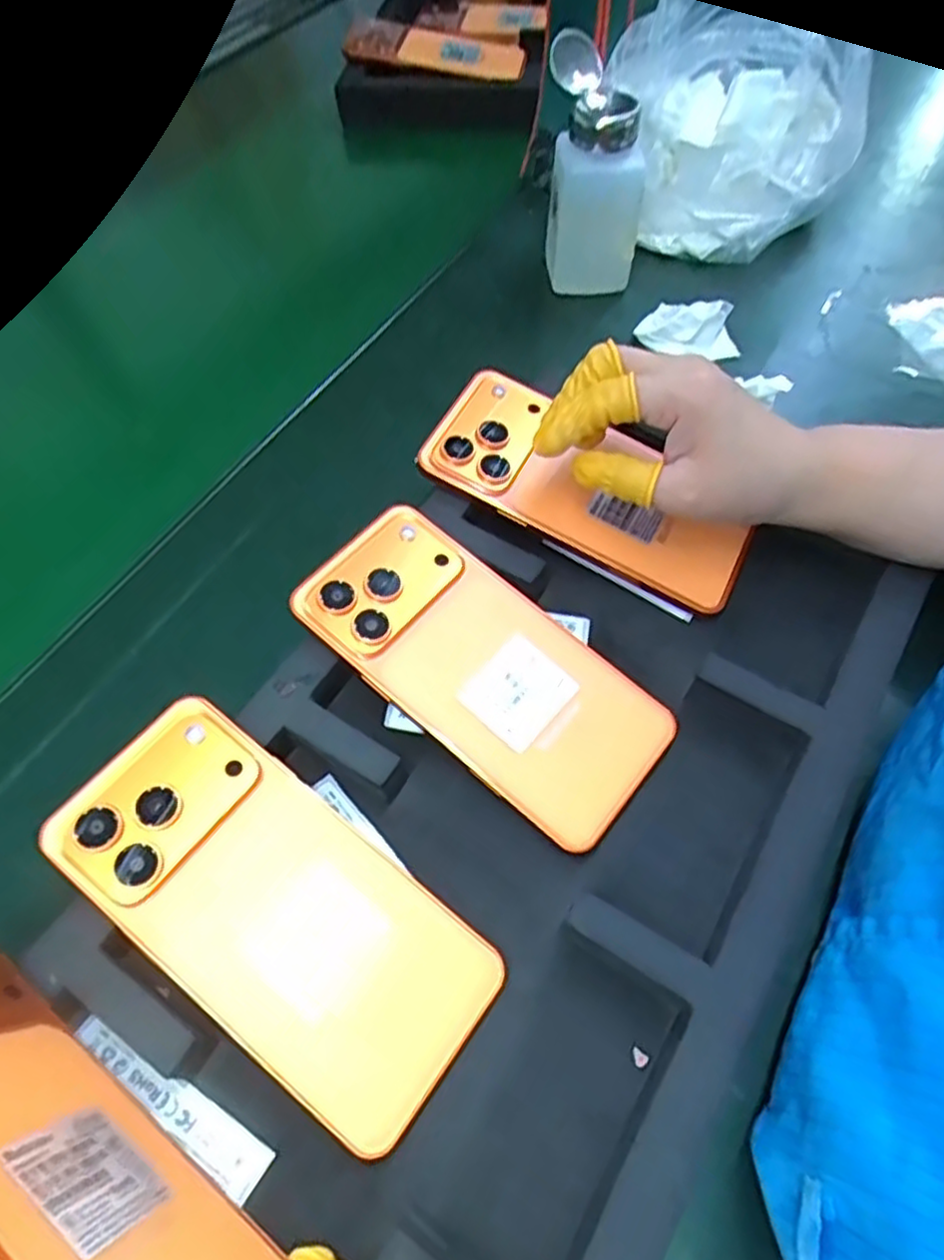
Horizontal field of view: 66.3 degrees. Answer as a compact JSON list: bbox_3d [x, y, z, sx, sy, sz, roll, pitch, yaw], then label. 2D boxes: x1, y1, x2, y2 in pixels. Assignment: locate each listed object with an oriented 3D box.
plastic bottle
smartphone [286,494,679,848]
[{"bbox_3d":[0.076,-0.280,0.451,0.055,0.126,0.052,-4,57,2],"label":"plastic bottle"},{"bbox_3d":[0.004,0.014,0.308,0.161,0.007,0.076,39,67,10],"label":"smartphone"}]

